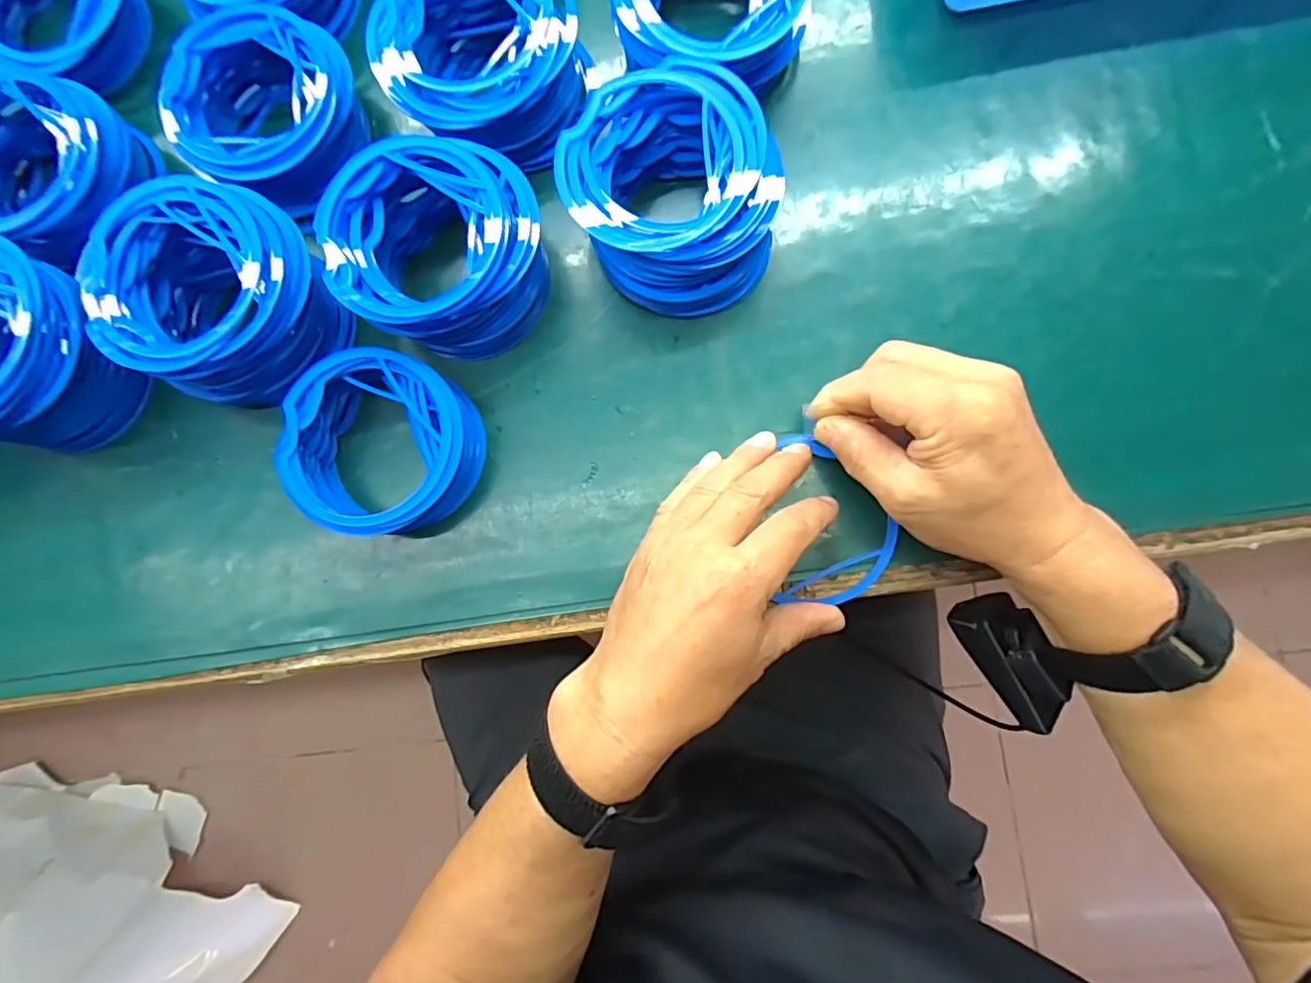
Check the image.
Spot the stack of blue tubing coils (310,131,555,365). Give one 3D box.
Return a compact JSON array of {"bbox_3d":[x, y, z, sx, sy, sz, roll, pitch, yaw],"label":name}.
[{"bbox_3d":[-0.115,-0.130,0.318,0.111,0.061,0.106,-20,83,2],"label":"stack of blue tubing coils"}]

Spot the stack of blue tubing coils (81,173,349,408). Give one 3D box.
[{"bbox_3d":[-0.234,-0.104,0.315,0.120,0.059,0.107,14,85,5],"label":"stack of blue tubing coils"}]

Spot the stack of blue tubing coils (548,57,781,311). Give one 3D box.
[{"bbox_3d":[0.011,-0.159,0.310,0.109,0.053,0.114,-26,83,1],"label":"stack of blue tubing coils"}]

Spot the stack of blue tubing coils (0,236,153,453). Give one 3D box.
[{"bbox_3d":[-0.359,-0.077,0.322,0.101,0.064,0.108,14,85,5],"label":"stack of blue tubing coils"}]

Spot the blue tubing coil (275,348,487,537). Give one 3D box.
[{"bbox_3d":[-0.149,-0.025,0.316,0.093,0.037,0.096,0,84,4],"label":"blue tubing coil"}]

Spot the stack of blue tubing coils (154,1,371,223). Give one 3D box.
[{"bbox_3d":[-0.228,-0.222,0.336,0.097,0.048,0.101,34,87,7],"label":"stack of blue tubing coils"}]

